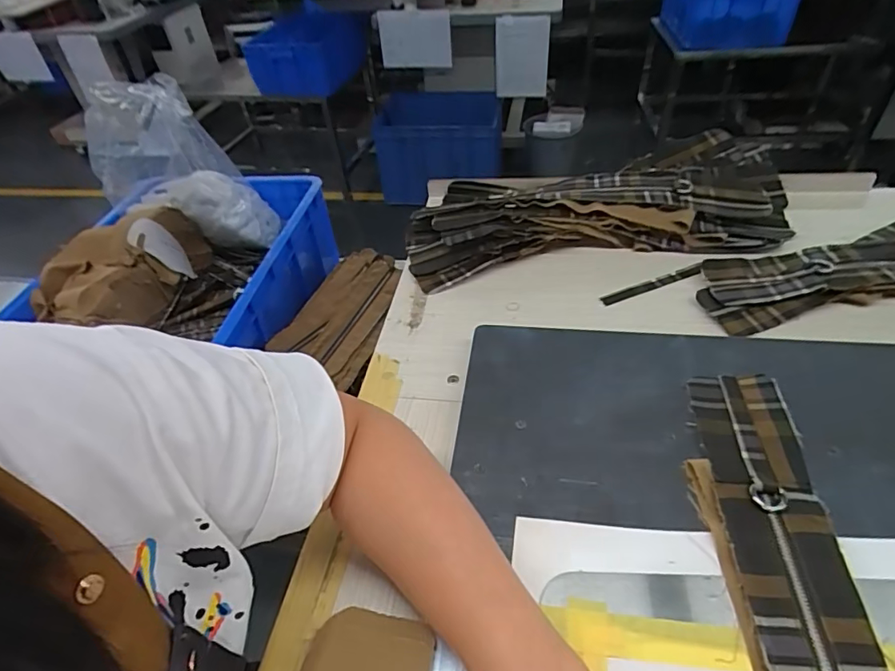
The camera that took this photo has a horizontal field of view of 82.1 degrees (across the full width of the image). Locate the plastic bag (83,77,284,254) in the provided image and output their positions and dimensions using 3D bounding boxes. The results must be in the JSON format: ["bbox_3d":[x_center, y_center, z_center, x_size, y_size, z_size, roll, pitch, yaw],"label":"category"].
[{"bbox_3d":[-0.470,-0.280,0.895,0.260,0.295,0.119,7,46,13],"label":"plastic bag"}]

